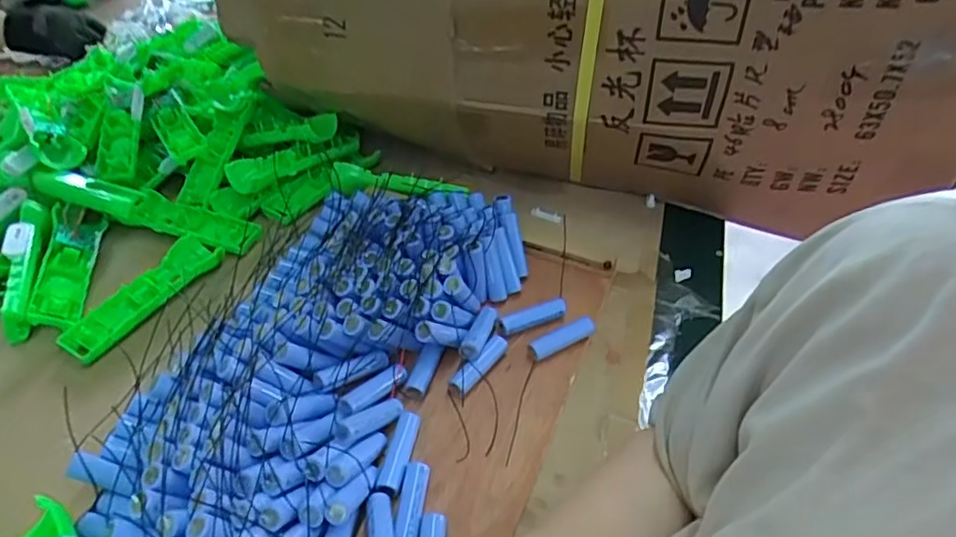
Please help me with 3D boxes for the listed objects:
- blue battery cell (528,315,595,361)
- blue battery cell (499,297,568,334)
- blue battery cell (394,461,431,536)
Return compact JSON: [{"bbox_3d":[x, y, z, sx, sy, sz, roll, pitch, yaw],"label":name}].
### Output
[{"bbox_3d":[0.077,0.064,0.583,0.071,0.017,0.015,-22,48,-23],"label":"blue battery cell"},{"bbox_3d":[0.053,0.044,0.602,0.064,0.015,0.016,-14,45,-16],"label":"blue battery cell"},{"bbox_3d":[-0.049,0.175,0.468,0.019,0.014,0.067,5,43,4],"label":"blue battery cell"}]

